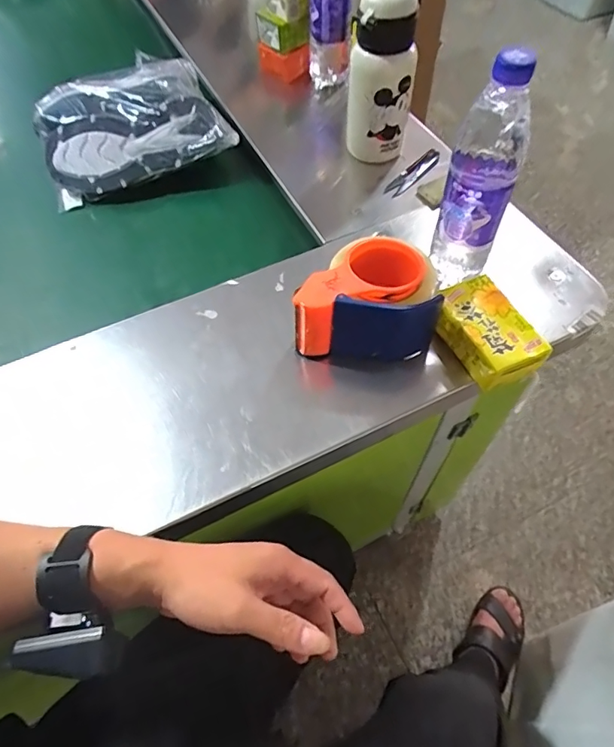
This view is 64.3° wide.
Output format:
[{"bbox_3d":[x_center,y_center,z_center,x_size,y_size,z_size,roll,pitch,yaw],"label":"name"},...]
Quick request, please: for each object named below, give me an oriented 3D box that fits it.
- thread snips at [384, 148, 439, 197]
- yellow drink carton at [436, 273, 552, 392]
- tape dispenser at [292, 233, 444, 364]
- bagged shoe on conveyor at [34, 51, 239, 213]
[{"bbox_3d":[0.142,-0.269,0.658,0.024,0.014,0.100,37,66,22],"label":"thread snips"},{"bbox_3d":[0.173,-0.040,0.481,0.068,0.040,0.108,-22,60,-11],"label":"yellow drink carton"},{"bbox_3d":[0.060,-0.078,0.497,0.137,0.074,0.111,2,58,3],"label":"tape dispenser"},{"bbox_3d":[-0.245,-0.346,0.674,0.237,0.081,0.184,-22,60,-11],"label":"bagged shoe on conveyor"}]

